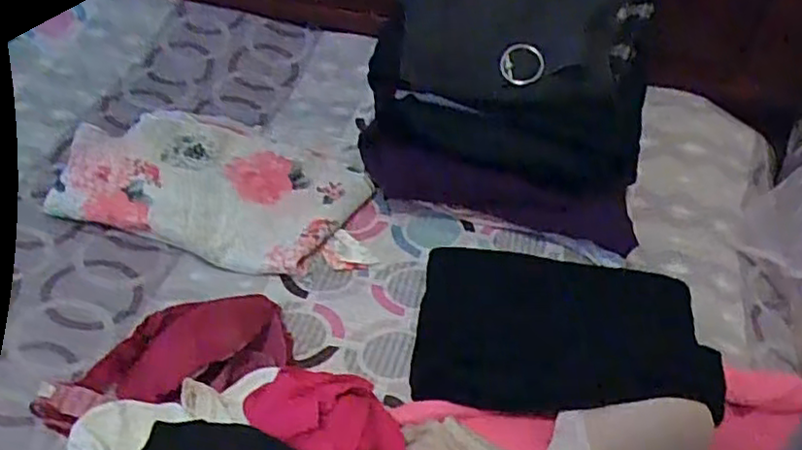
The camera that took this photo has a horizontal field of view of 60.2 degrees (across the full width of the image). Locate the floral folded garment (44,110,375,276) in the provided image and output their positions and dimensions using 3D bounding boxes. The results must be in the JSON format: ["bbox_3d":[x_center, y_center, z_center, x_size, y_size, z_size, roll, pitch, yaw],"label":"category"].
[{"bbox_3d":[-0.228,-0.064,0.884,0.390,0.050,0.241,16,47,9],"label":"floral folded garment"}]

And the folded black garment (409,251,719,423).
[{"bbox_3d":[0.170,0.106,0.749,0.293,0.038,0.216,3,36,9],"label":"folded black garment"}]

